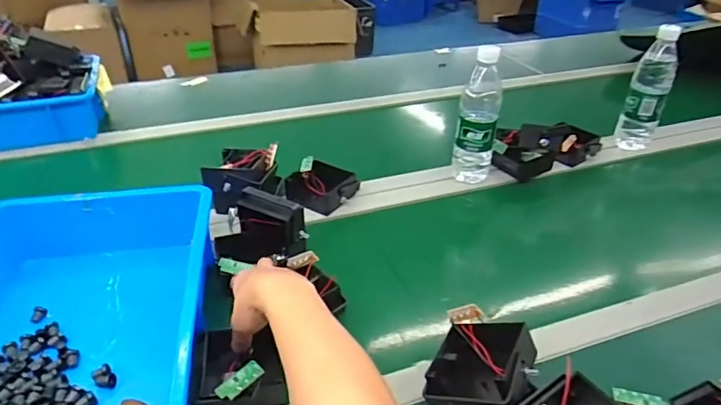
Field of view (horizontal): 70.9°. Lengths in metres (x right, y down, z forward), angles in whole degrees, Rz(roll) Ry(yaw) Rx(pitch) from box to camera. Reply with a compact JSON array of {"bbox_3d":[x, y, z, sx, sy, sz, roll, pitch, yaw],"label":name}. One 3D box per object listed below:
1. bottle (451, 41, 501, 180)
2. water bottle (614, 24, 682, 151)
[{"bbox_3d":[0.190,-0.133,0.824,0.065,0.212,0.067,12,36,15],"label":"bottle"},{"bbox_3d":[0.527,-0.197,0.931,0.066,0.221,0.072,18,37,23],"label":"water bottle"}]

